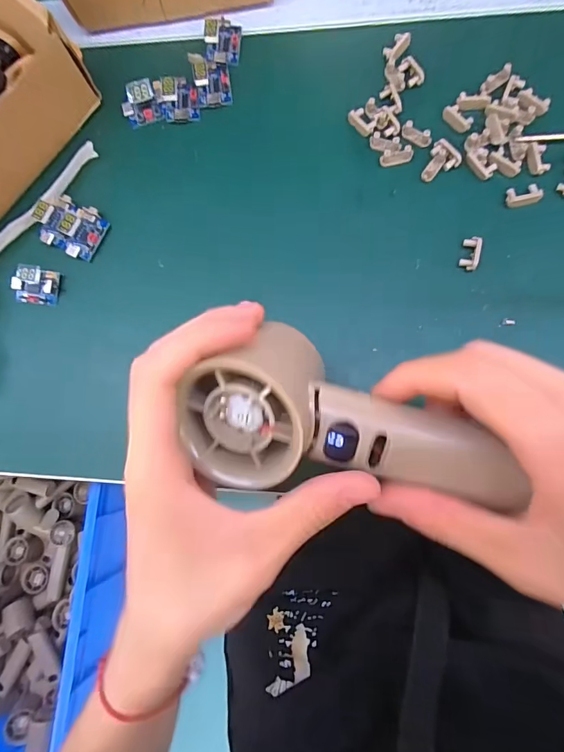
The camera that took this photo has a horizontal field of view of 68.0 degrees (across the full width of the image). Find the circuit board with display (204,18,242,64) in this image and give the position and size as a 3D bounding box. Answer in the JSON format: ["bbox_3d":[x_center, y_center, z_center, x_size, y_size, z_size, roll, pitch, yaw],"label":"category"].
[{"bbox_3d":[-0.039,-0.224,0.275,0.022,0.011,0.030,4,84,6],"label":"circuit board with display"}]

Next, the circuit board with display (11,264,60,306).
[{"bbox_3d":[-0.161,-0.058,0.269,0.029,0.015,0.022,6,85,7],"label":"circuit board with display"}]

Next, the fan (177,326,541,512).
[{"bbox_3d":[0.024,0.018,0.168,0.129,0.040,0.067,10,85,11],"label":"fan"}]

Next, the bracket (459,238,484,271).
[{"bbox_3d":[0.108,-0.070,0.239,0.010,0.007,0.019,14,86,7],"label":"bracket"}]

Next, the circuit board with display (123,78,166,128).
[{"bbox_3d":[-0.094,-0.179,0.277,0.025,0.015,0.020,-16,83,4],"label":"circuit board with display"}]

